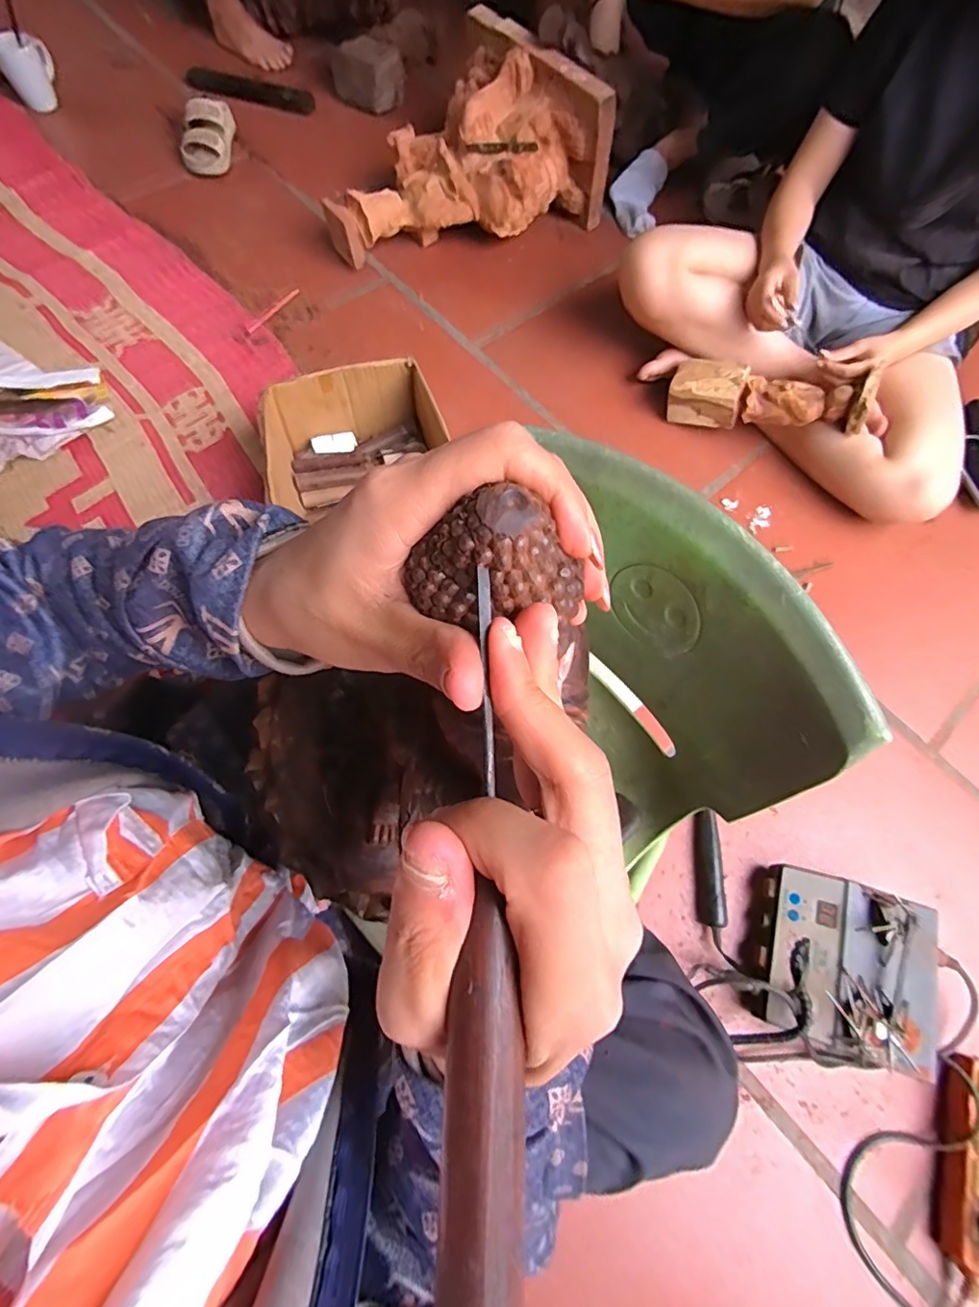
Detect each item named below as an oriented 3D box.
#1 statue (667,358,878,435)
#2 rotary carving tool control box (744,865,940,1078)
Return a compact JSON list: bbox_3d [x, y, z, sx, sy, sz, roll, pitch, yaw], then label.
[{"bbox_3d":[0.448,-0.419,0.898,0.295,0.079,0.091,17,70,24],"label":"statue"},{"bbox_3d":[0.409,0.357,0.629,0.200,0.089,0.183,16,67,3],"label":"rotary carving tool control box"}]

